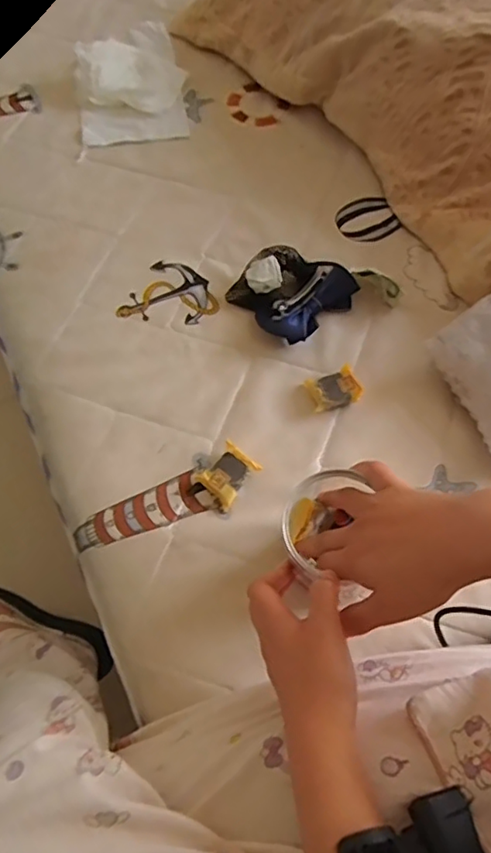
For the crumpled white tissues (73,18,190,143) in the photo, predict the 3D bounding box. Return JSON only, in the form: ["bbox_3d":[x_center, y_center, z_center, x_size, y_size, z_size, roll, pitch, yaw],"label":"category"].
[{"bbox_3d":[-0.154,-0.460,0.770,0.143,0.038,0.173,-12,66,-4],"label":"crumpled white tissues"}]

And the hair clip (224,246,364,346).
[{"bbox_3d":[0.057,-0.148,0.627,0.118,0.040,0.107,-37,70,-15],"label":"hair clip"}]

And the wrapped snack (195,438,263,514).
[{"bbox_3d":[-0.016,0.046,0.550,0.041,0.018,0.053,39,72,17],"label":"wrapped snack"}]

